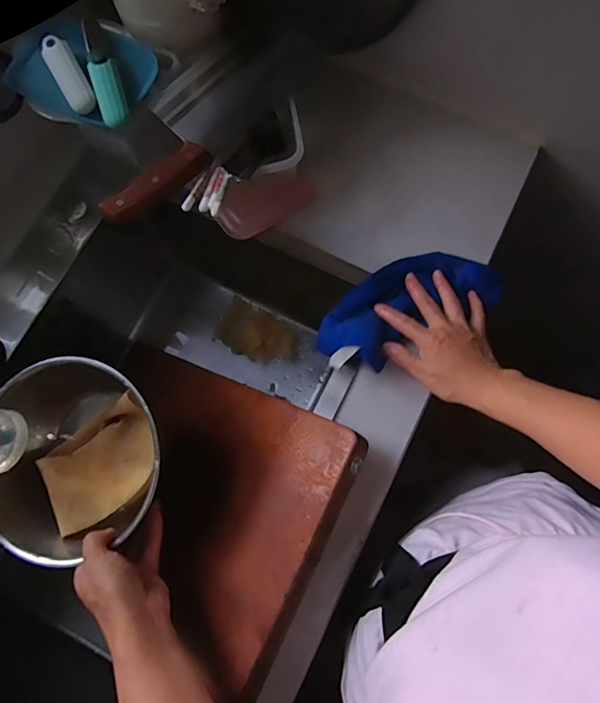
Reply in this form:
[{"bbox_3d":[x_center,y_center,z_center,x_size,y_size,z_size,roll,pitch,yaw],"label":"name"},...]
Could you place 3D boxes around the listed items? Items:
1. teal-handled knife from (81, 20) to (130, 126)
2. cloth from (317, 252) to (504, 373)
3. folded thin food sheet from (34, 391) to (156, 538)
[{"bbox_3d":[-0.209,-0.300,0.481,0.029,0.019,0.142,-20,77,-3],"label":"teal-handled knife"},{"bbox_3d":[0.125,-0.059,0.525,0.229,0.037,0.101,-27,77,-9],"label":"cloth"},{"bbox_3d":[-0.210,0.119,0.474,0.118,0.034,0.098,-31,78,-6],"label":"folded thin food sheet"}]

